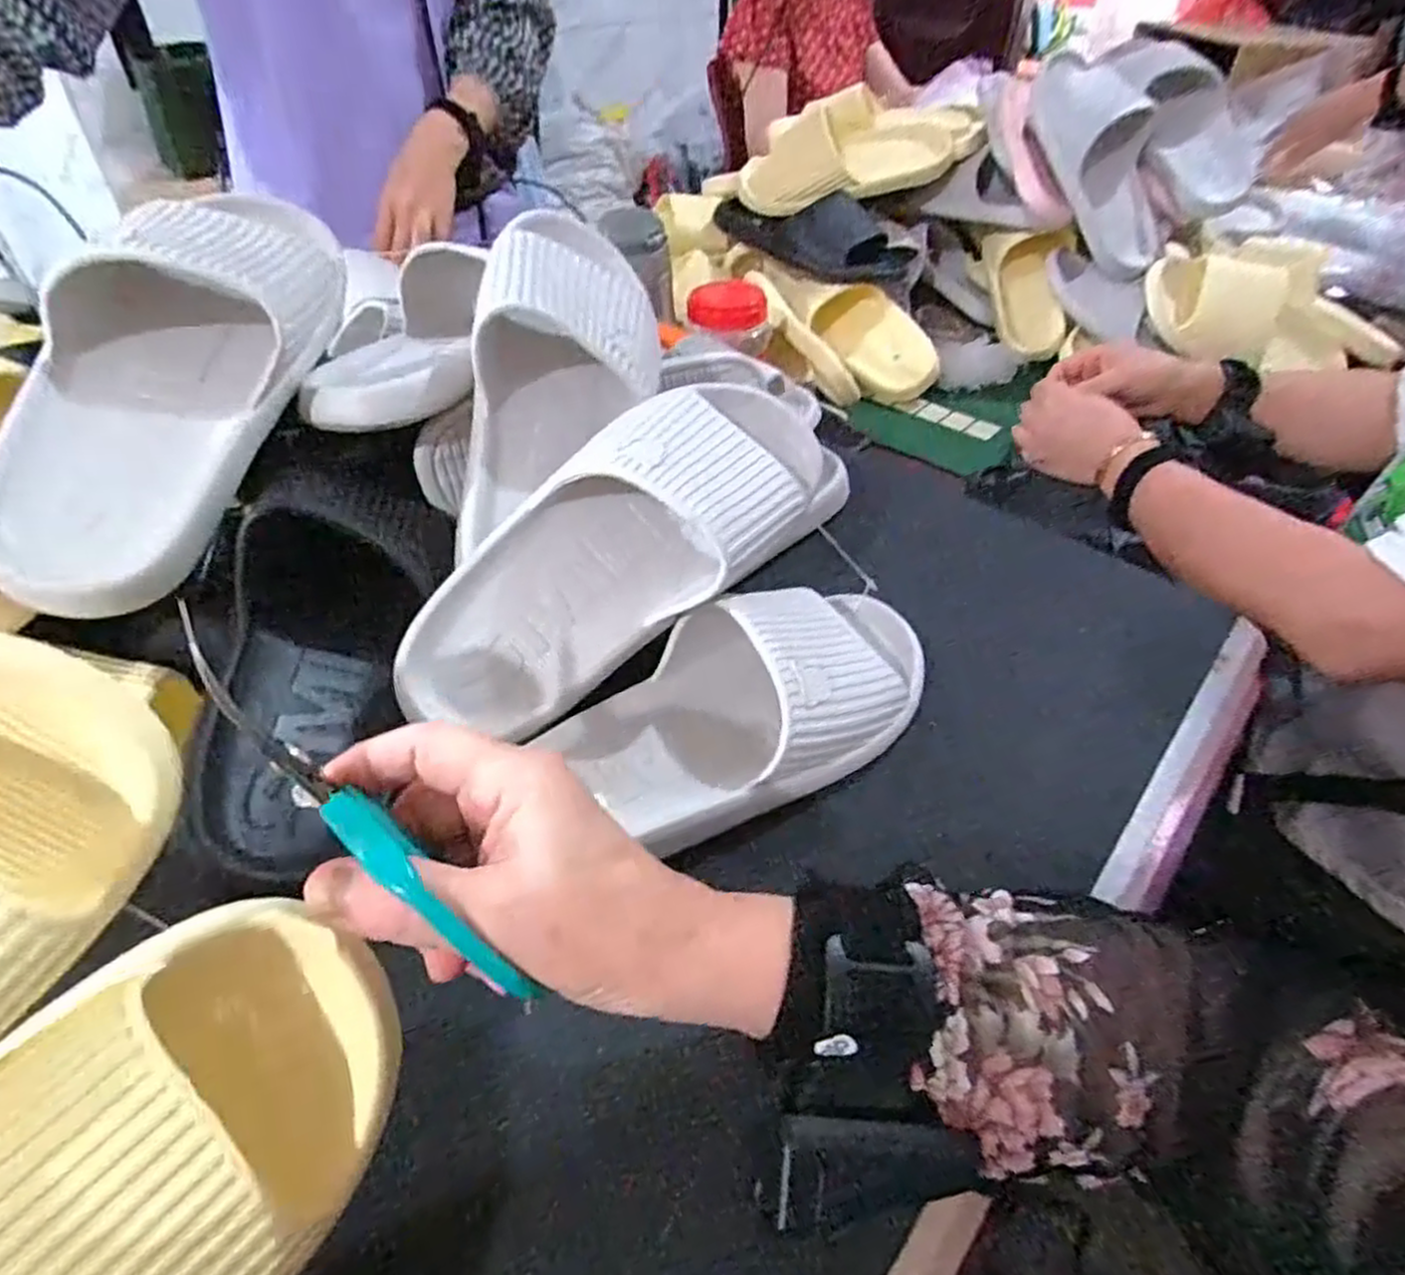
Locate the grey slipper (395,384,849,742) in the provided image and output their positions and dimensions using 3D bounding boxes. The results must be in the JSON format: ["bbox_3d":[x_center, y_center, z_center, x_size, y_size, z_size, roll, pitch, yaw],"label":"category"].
[{"bbox_3d":[-0.038,-0.043,0.396,0.264,0.090,0.109,-38,53,-9],"label":"grey slipper"}]

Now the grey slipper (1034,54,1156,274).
[{"bbox_3d":[0.482,-0.570,0.903,0.078,0.269,0.101,-33,12,-30],"label":"grey slipper"}]

